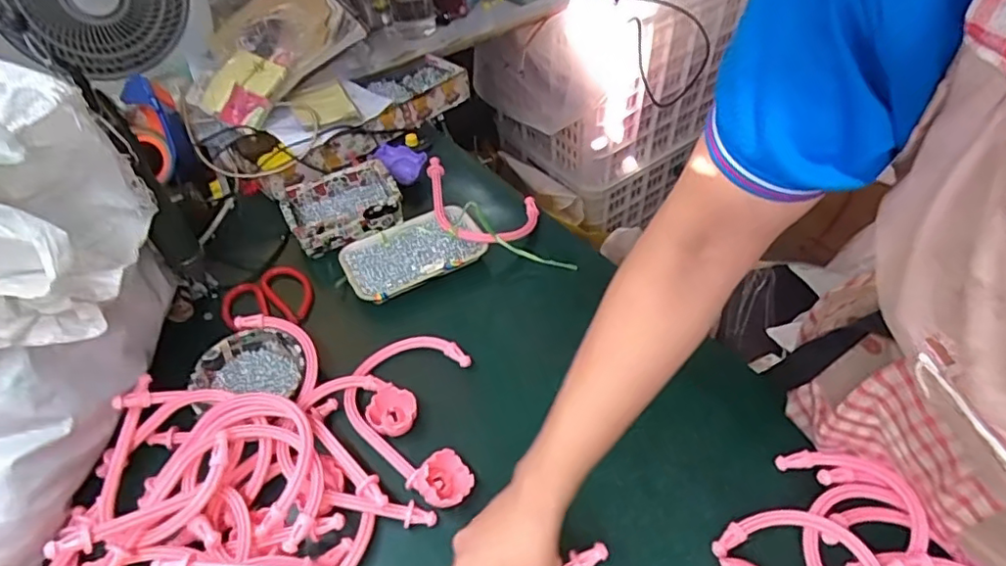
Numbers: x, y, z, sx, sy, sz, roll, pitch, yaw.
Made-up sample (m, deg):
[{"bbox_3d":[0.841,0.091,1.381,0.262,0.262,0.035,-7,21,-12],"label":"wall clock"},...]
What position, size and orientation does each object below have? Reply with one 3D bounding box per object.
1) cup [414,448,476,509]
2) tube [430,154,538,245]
[{"bbox_3d":[-0.054,0.183,0.556,0.049,0.028,0.044,-33,56,-25],"label":"cup"},{"bbox_3d":[-0.047,-0.102,0.805,0.179,0.026,0.124,23,48,15],"label":"tube"}]

